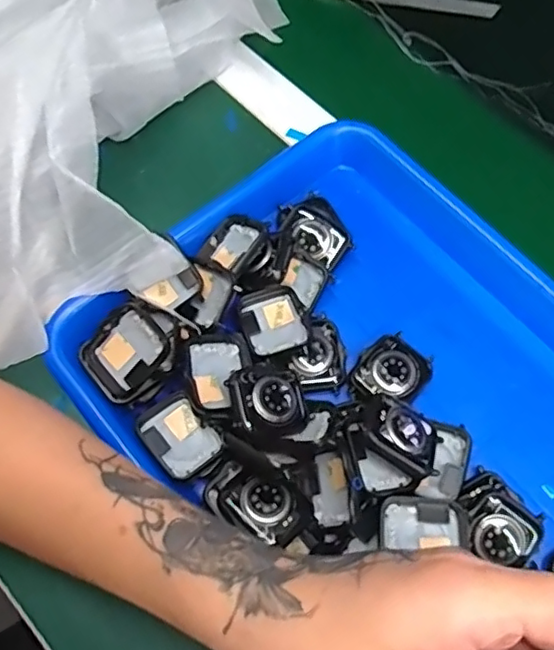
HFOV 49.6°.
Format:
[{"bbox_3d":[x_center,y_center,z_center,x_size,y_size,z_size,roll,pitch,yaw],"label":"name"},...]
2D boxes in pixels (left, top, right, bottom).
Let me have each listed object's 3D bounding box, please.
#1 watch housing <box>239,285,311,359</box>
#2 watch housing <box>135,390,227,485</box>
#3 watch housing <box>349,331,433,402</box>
[{"bbox_3d":[-0.002,-0.001,0.345,0.035,0.011,0.043,-18,68,-9],"label":"watch housing"},{"bbox_3d":[-0.051,0.060,0.319,0.033,0.016,0.046,-37,72,-15],"label":"watch housing"},{"bbox_3d":[0.065,0.027,0.343,0.044,0.007,0.036,-41,74,-17],"label":"watch housing"}]

